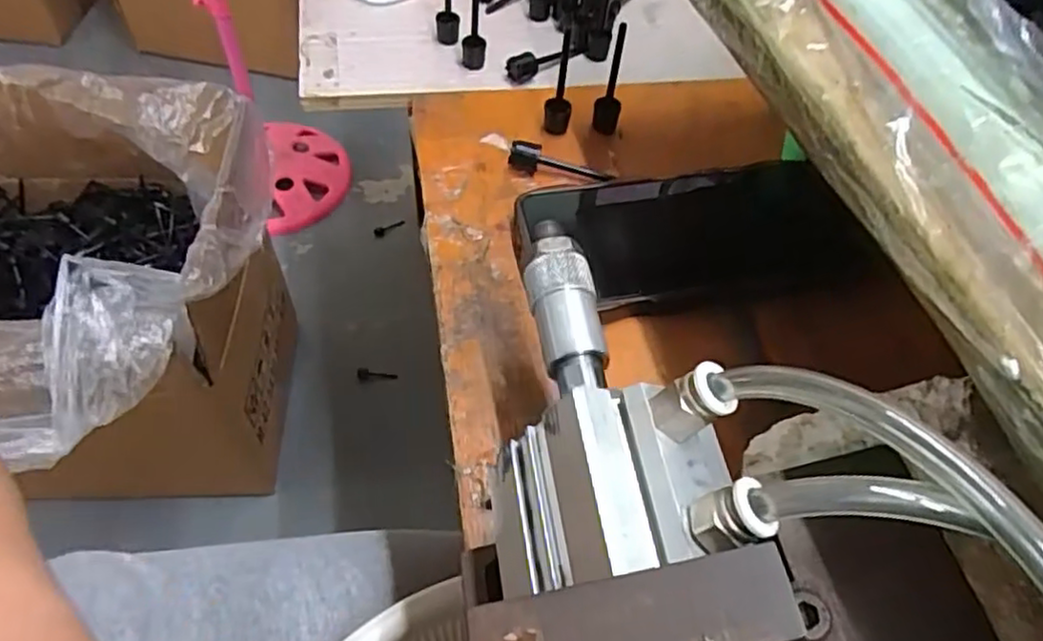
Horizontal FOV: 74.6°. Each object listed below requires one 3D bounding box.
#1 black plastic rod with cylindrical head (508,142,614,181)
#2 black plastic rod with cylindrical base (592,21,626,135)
[{"bbox_3d":[0.021,-0.083,0.364,0.055,0.015,0.013,10,54,2],"label":"black plastic rod with cylindrical head"},{"bbox_3d":[0.049,-0.130,0.375,0.012,0.056,0.018,-8,56,-11],"label":"black plastic rod with cylindrical base"}]

